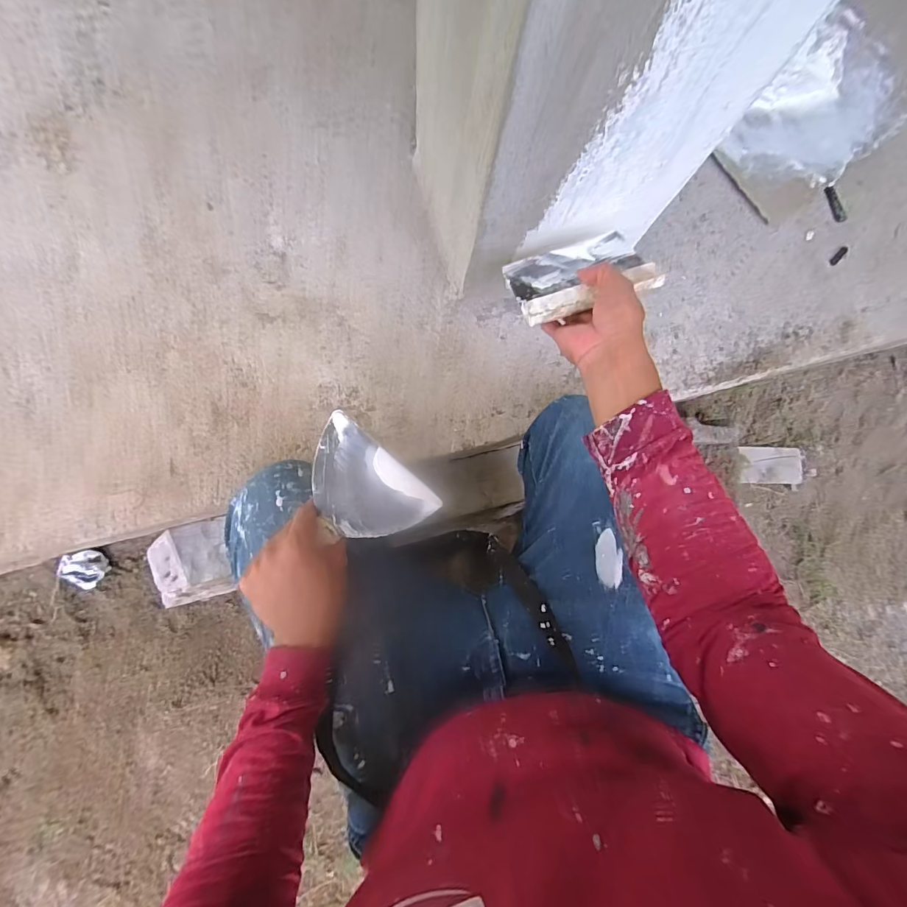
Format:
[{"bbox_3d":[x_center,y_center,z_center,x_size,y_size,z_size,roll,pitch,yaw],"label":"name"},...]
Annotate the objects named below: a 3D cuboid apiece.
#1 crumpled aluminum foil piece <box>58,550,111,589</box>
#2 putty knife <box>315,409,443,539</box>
[{"bbox_3d":[-0.594,0.181,0.682,0.057,0.025,0.051,32,83,-1],"label":"crumpled aluminum foil piece"},{"bbox_3d":[-0.095,0.037,0.435,0.135,0.017,0.091,42,87,2],"label":"putty knife"}]

